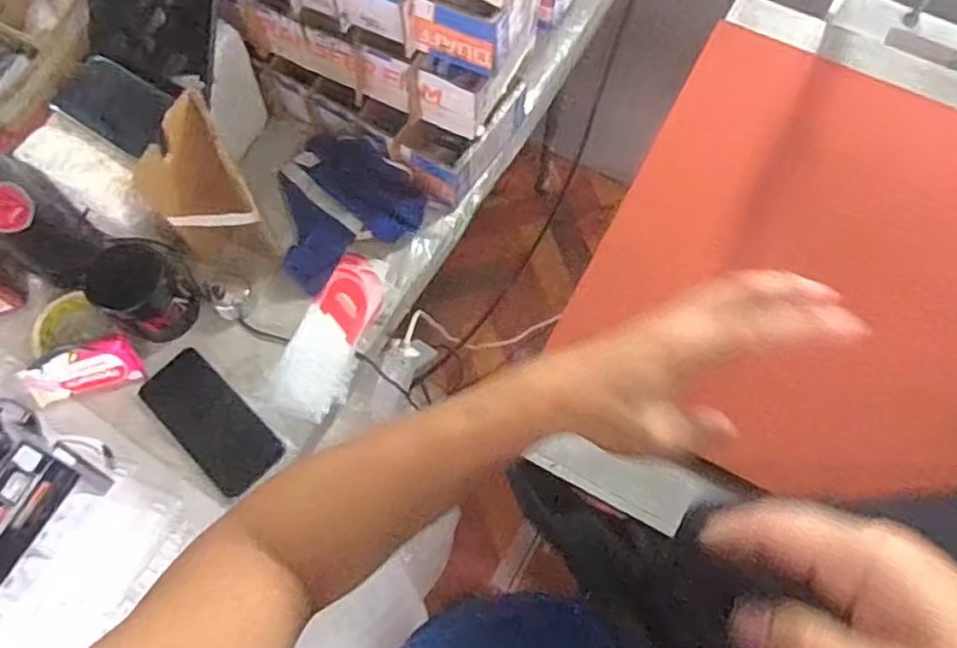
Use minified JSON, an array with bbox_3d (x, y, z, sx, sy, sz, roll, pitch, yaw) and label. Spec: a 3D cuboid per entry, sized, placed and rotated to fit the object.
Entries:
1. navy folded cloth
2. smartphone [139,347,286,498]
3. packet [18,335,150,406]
[{"bbox_3d":[-0.170,-0.146,0.788,0.172,0.065,0.154,-35,74,-12],"label":"navy folded cloth"},{"bbox_3d":[-0.289,0.105,0.723,0.166,0.013,0.078,42,75,13],"label":"smartphone"},{"bbox_3d":[-0.424,0.050,0.718,0.117,0.055,0.012,-16,32,-6],"label":"packet"}]

